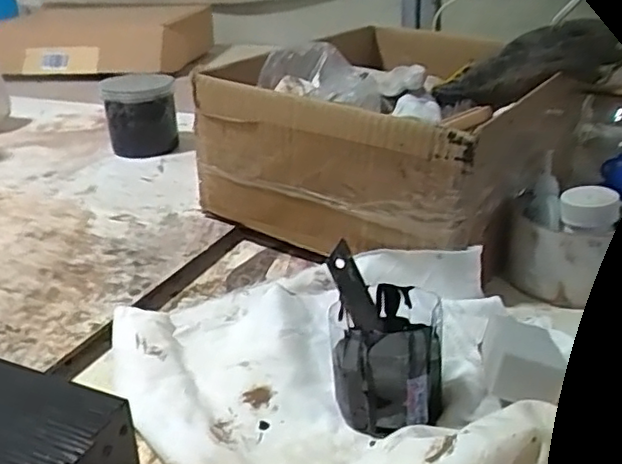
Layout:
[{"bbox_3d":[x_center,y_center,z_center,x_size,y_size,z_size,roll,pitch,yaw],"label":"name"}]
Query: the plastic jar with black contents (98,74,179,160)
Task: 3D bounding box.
[{"bbox_3d":[-0.187,-0.128,0.708,0.076,0.086,0.073,-9,26,-13],"label":"plastic jar with black contents"}]

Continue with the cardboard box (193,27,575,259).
[{"bbox_3d":[0.080,-0.103,0.571,0.255,0.117,0.309,11,28,27],"label":"cardboard box"}]

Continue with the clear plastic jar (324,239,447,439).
[{"bbox_3d":[0.041,0.057,0.337,0.057,0.067,0.067,-3,24,-1],"label":"clear plastic jar"}]

